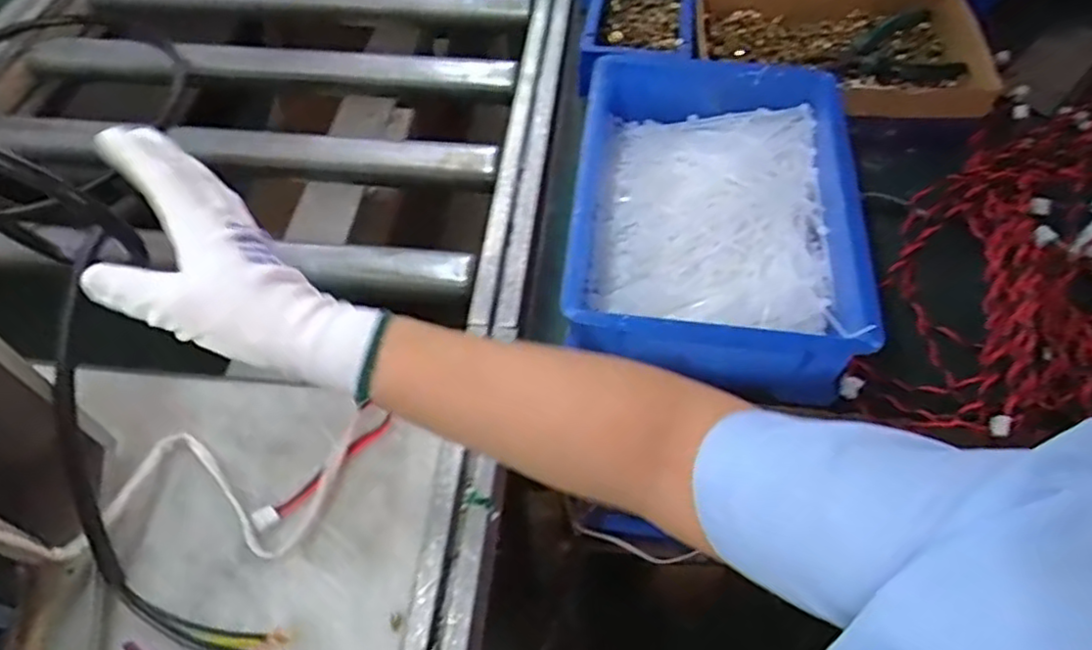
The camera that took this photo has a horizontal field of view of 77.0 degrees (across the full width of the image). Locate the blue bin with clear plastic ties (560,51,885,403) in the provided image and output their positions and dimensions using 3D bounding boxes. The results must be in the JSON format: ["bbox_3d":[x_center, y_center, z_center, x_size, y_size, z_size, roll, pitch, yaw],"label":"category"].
[{"bbox_3d":[0.136,-0.091,0.549,0.215,0.068,0.295,6,54,4],"label":"blue bin with clear plastic ties"}]

